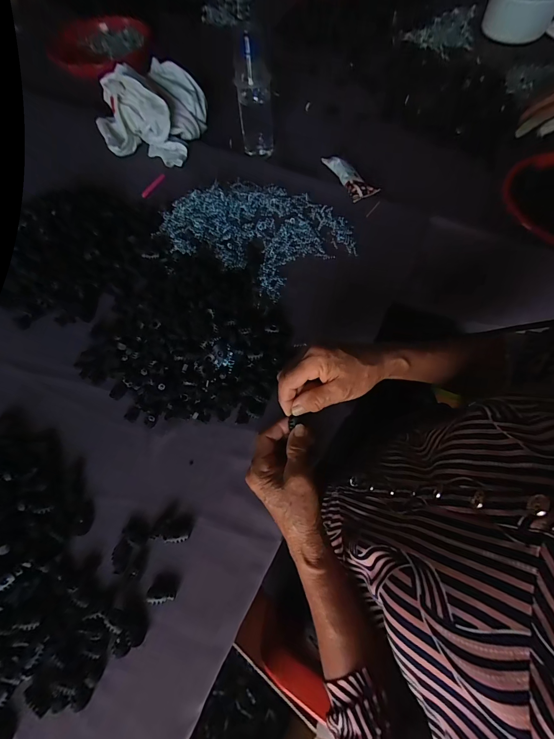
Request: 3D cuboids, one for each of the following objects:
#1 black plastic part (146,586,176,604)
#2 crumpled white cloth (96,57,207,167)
[{"bbox_3d":[-0.118,0.229,0.330,0.028,0.004,0.015,1,66,2],"label":"black plastic part"},{"bbox_3d":[-0.250,-0.497,0.611,0.192,0.087,0.187,13,67,8],"label":"crumpled white cloth"}]

